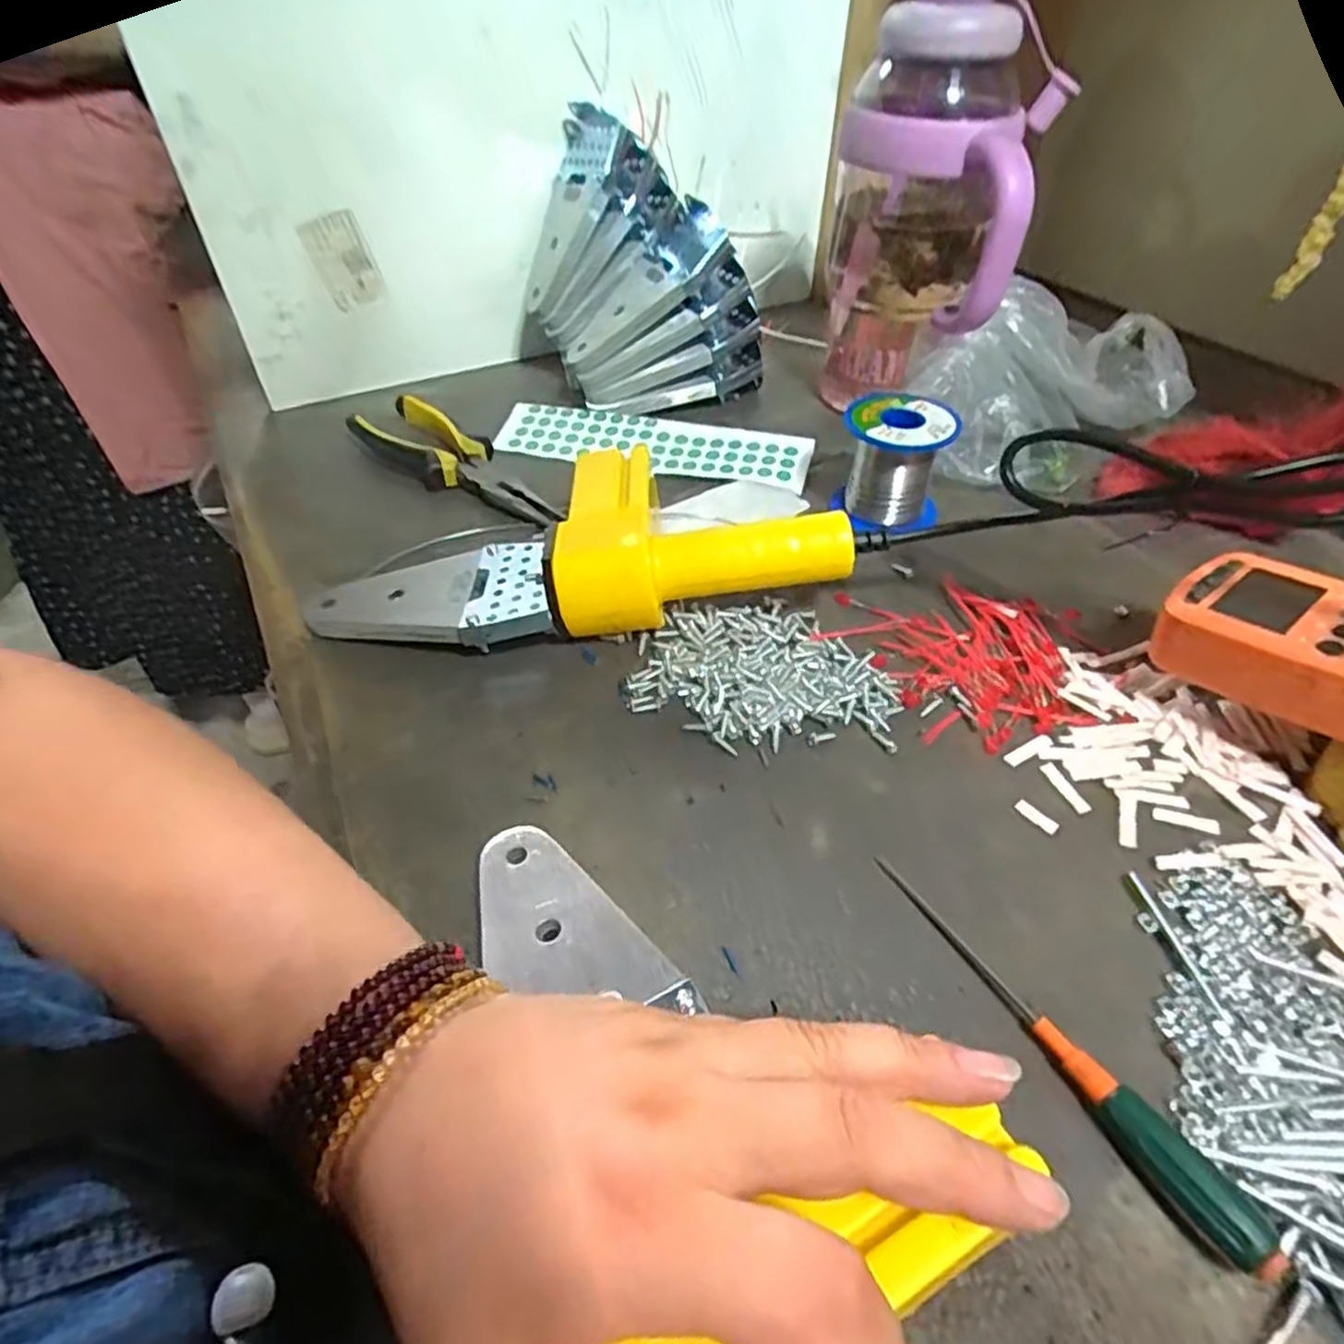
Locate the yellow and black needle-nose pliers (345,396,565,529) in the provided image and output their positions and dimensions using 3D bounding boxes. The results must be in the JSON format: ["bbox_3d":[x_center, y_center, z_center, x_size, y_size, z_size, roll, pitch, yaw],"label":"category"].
[{"bbox_3d":[-0.140,-0.140,0.484,0.168,0.027,0.048,30,53,26],"label":"yellow and black needle-nose pliers"}]

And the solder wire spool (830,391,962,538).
[{"bbox_3d":[0.136,-0.131,0.452,0.062,0.059,0.062,18,49,17],"label":"solder wire spool"}]

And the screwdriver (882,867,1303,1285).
[{"bbox_3d":[0.122,0.119,0.243,0.014,0.017,0.144,-25,51,-21],"label":"screwdriver"}]

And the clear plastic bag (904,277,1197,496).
[{"bbox_3d":[0.252,-0.199,0.498,0.203,0.076,0.135,-32,54,-26],"label":"clear plastic bag"}]

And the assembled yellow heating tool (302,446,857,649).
[{"bbox_3d":[-0.053,-0.065,0.390,0.270,0.055,0.107,-6,46,-5],"label":"assembled yellow heating tool"}]

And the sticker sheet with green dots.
[{"bbox_3d":[-0.013,-0.159,0.516,0.213,0.010,0.058,12,62,13],"label":"sticker sheet with green dots"}]

